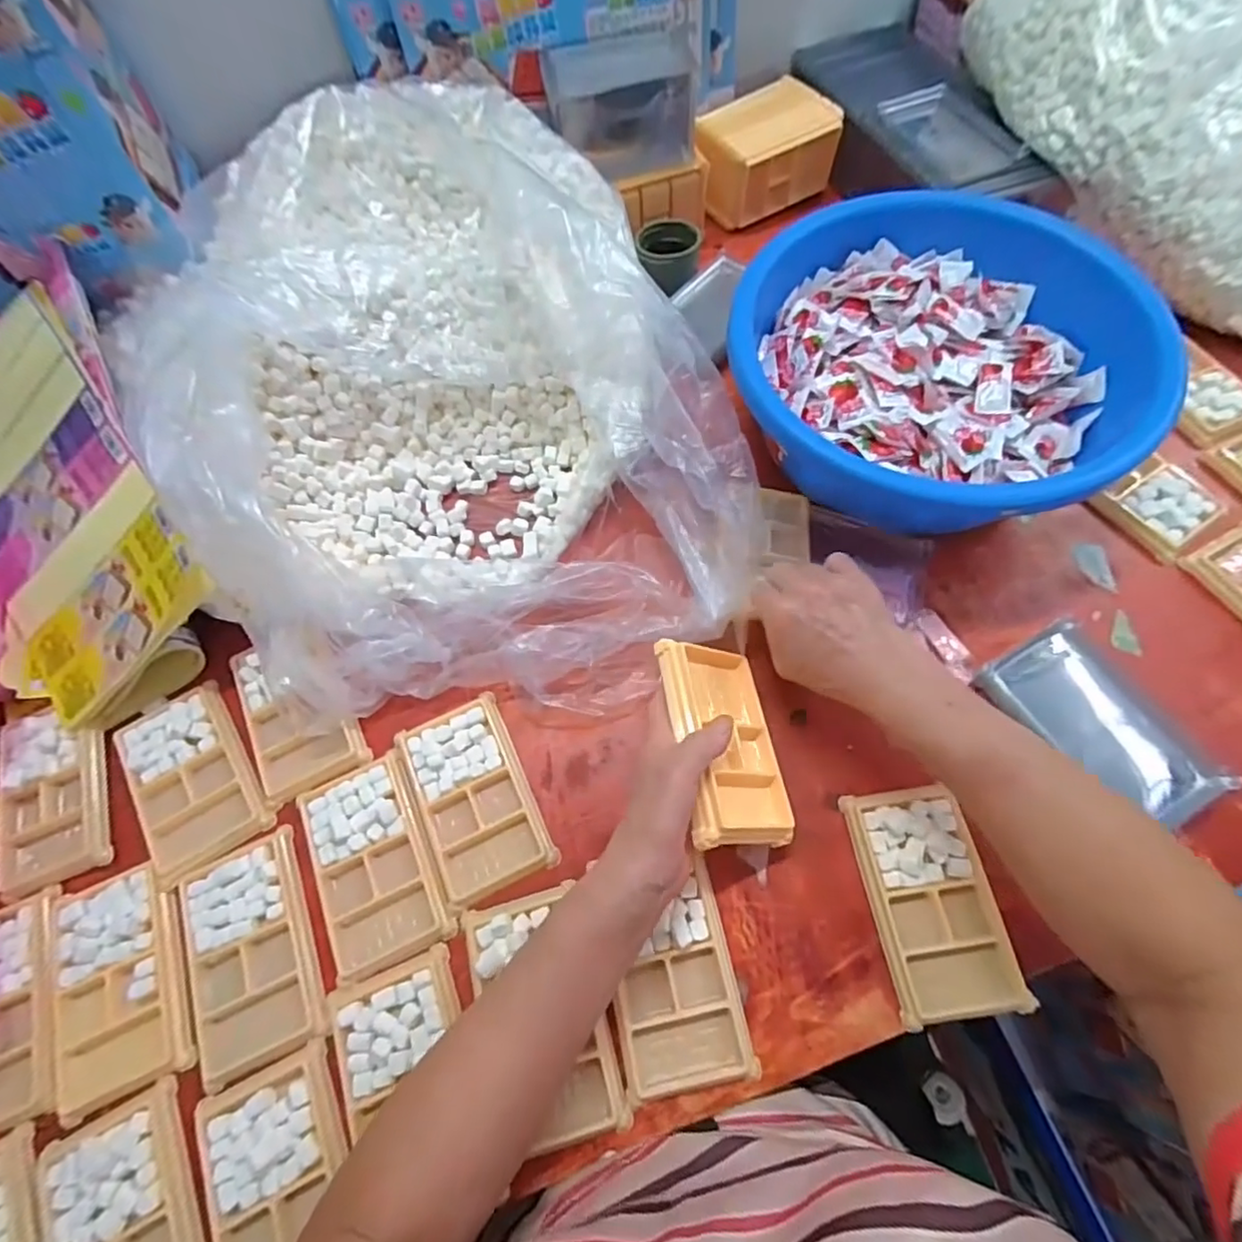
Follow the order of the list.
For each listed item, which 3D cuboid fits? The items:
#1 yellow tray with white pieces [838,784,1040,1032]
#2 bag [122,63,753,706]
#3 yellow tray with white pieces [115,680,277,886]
[{"bbox_3d":[0.205,0.182,0.392,0.079,0.015,0.136,-9,65,-1],"label":"yellow tray with white pieces"},{"bbox_3d":[-0.157,-0.194,0.507,0.397,0.143,0.576,-24,67,-7],"label":"bag"},{"bbox_3d":[-0.323,0.117,0.449,0.078,0.016,0.135,-35,68,-12],"label":"yellow tray with white pieces"}]

